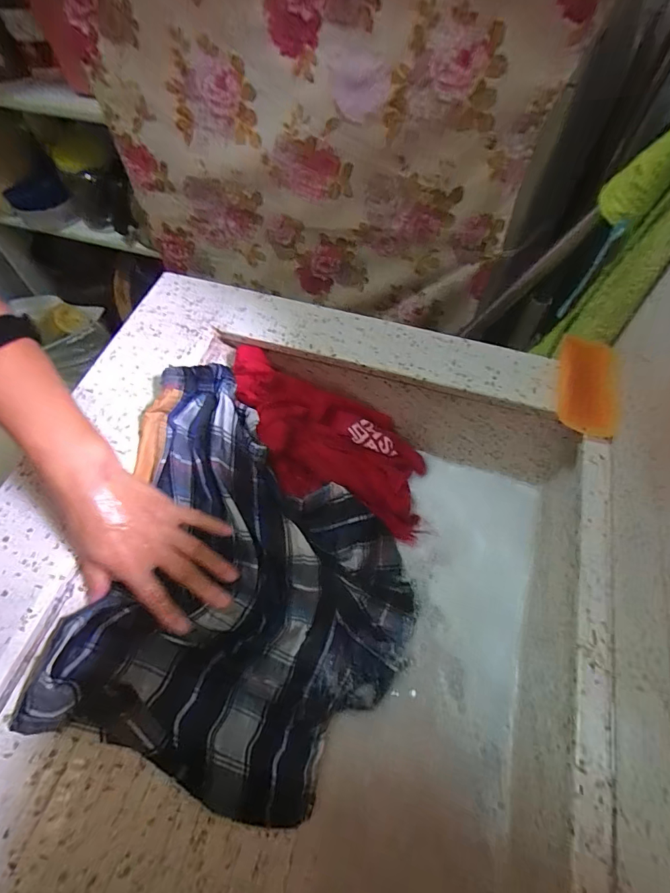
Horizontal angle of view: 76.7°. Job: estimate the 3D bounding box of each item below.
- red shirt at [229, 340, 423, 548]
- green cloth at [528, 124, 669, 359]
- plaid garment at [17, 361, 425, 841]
[{"bbox_3d":[0.001,-0.001,0.532,0.304,0.037,0.148,36,63,-16],"label":"red shirt"},{"bbox_3d":[0.314,-0.215,0.445,0.058,0.338,0.107,-4,61,-2],"label":"green cloth"},{"bbox_3d":[-0.082,0.148,0.446,0.377,0.056,0.377,7,75,-27],"label":"plaid garment"}]

